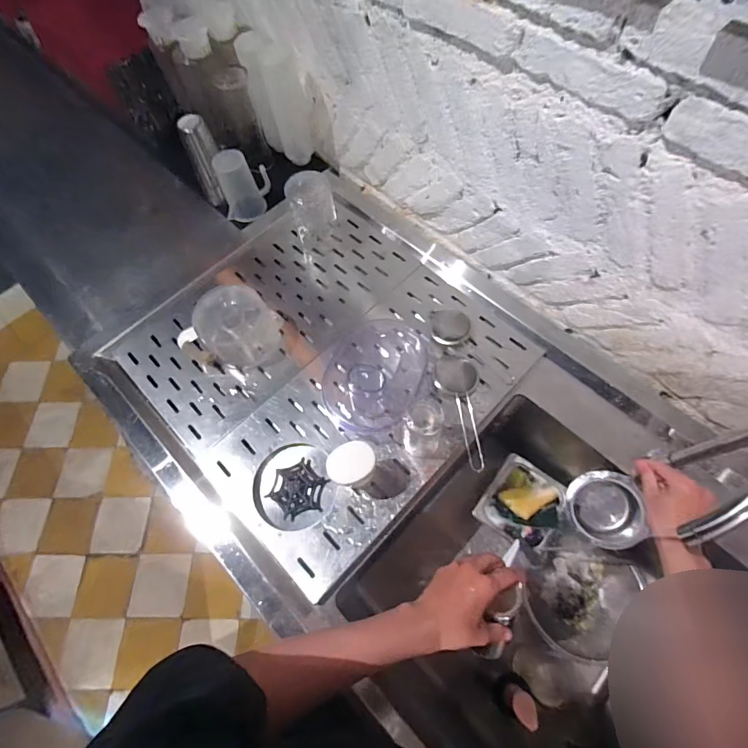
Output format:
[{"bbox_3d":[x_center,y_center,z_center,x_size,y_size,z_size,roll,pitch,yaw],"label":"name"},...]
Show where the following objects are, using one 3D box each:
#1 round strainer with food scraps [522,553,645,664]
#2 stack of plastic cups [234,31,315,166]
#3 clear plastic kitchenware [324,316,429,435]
[{"bbox_3d":[0.426,0.480,0.821,0.212,0.084,0.195,11,67,8],"label":"round strainer with food scraps"},{"bbox_3d":[-0.215,-0.622,0.909,0.120,0.251,0.072,-14,66,-3],"label":"stack of plastic cups"},{"bbox_3d":[0.000,-0.011,0.744,0.188,0.038,0.233,13,67,9],"label":"clear plastic kitchenware"}]

